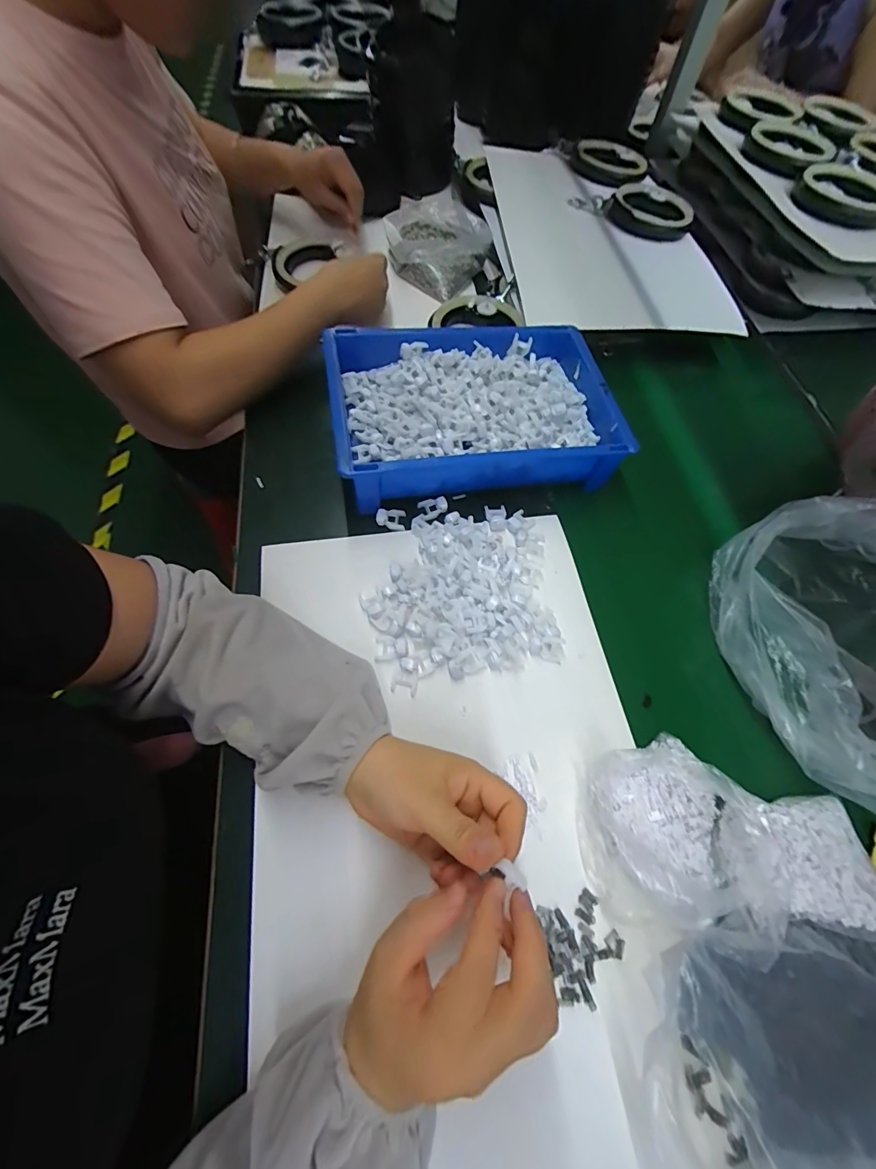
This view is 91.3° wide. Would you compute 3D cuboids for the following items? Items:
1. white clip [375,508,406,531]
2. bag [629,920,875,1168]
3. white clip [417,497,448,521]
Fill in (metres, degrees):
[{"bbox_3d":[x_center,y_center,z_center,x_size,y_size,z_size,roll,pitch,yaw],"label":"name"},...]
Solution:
[{"bbox_3d":[-0.048,-0.067,0.442,0.029,0.011,0.022,-10,65,-1],"label":"white clip"},{"bbox_3d":[0.216,0.286,0.246,0.206,0.050,0.131,-6,63,-6],"label":"bag"},{"bbox_3d":[-0.005,-0.081,0.455,0.029,0.009,0.022,-20,66,-5],"label":"white clip"}]

